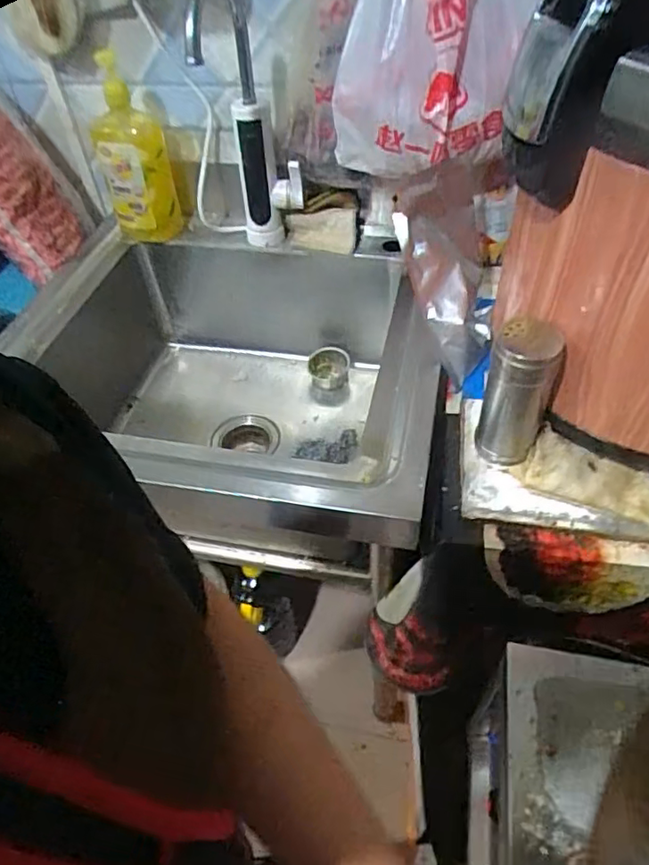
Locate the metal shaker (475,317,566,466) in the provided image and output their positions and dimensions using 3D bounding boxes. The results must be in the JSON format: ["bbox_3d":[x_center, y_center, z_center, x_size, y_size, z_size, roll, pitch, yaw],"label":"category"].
[{"bbox_3d":[0.203,-0.034,0.623,0.065,0.166,0.066,23,54,23],"label":"metal shaker"}]

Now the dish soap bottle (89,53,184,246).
[{"bbox_3d":[-0.265,-0.379,0.820,0.094,0.249,0.081,-17,49,-10],"label":"dish soap bottle"}]

